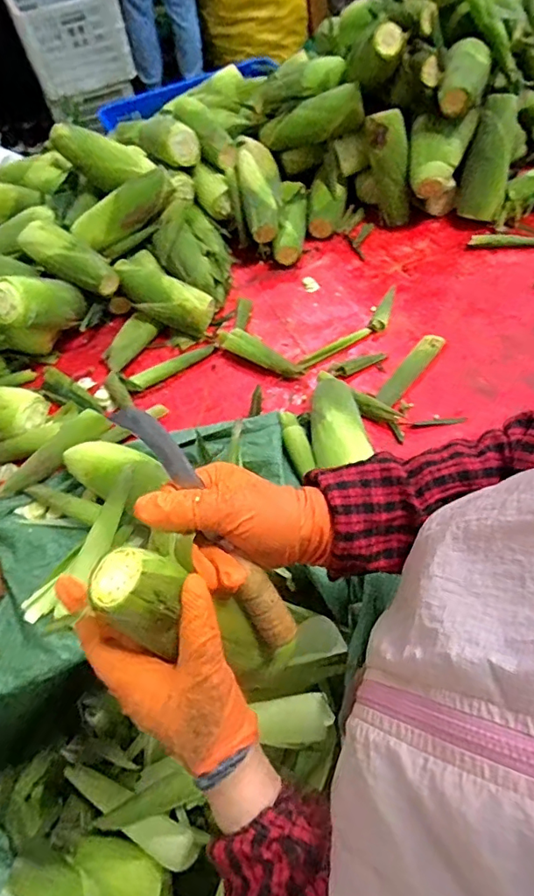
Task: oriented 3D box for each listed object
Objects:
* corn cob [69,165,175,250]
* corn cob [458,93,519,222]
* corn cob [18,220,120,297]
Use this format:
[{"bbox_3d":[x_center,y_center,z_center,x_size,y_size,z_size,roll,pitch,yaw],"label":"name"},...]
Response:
[{"bbox_3d":[-0.238,-0.395,0.877,0.181,0.065,0.057,-29,55,9],"label":"corn cob"},{"bbox_3d":[0.382,-0.495,0.909,0.079,0.185,0.057,9,30,9],"label":"corn cob"},{"bbox_3d":[-0.315,-0.307,0.852,0.183,0.052,0.062,33,61,7],"label":"corn cob"}]

